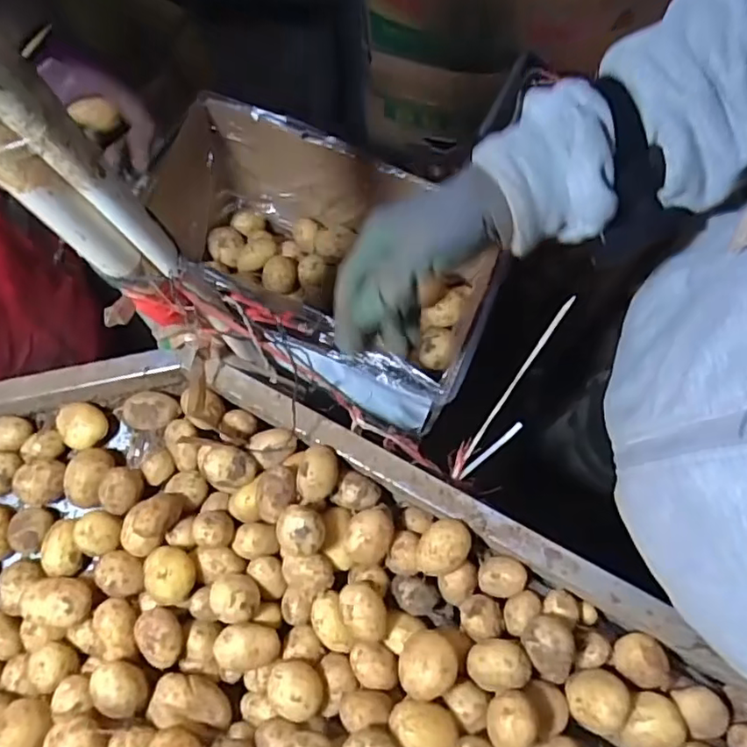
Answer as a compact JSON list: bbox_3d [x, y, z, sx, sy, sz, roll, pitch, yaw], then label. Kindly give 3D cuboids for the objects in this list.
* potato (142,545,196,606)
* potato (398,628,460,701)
[{"bbox_3d":[-0.181,0.182,0.537,0.042,0.031,0.048,6,73,4],"label":"potato"},{"bbox_3d":[0.044,0.239,0.492,0.043,0.041,0.051,31,76,11],"label":"potato"}]

